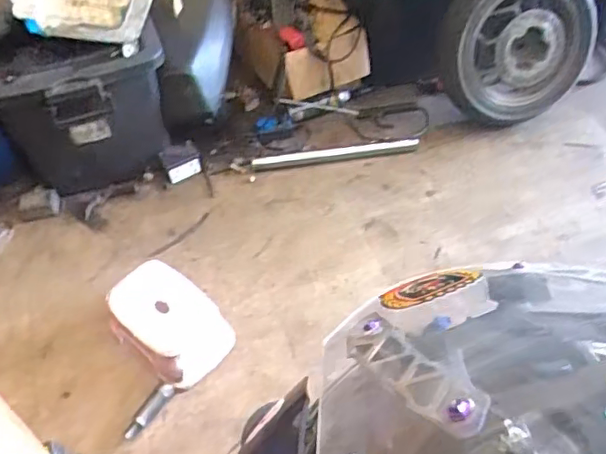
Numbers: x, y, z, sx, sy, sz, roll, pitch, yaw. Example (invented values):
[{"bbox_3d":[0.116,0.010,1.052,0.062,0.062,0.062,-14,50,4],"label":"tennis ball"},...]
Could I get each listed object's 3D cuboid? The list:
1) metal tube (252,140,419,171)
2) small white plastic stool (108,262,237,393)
[{"bbox_3d":[0.099,-0.217,1.779,0.501,0.029,0.041,-9,55,-1],"label":"metal tube"},{"bbox_3d":[-0.327,0.230,1.434,0.293,0.148,0.208,32,60,25],"label":"small white plastic stool"}]

